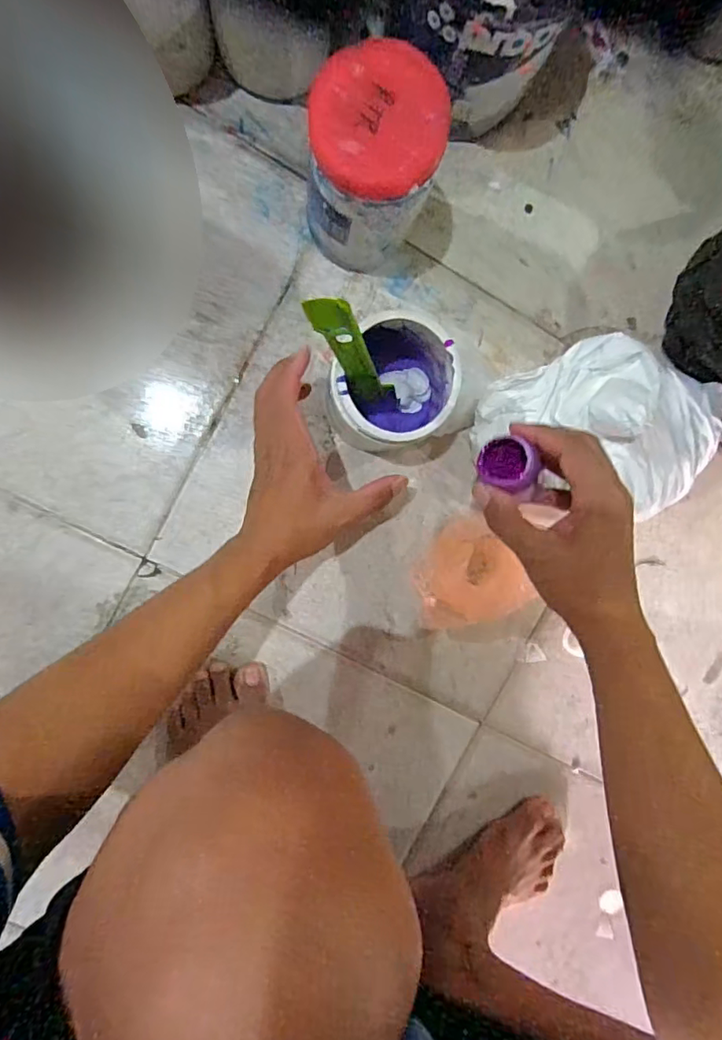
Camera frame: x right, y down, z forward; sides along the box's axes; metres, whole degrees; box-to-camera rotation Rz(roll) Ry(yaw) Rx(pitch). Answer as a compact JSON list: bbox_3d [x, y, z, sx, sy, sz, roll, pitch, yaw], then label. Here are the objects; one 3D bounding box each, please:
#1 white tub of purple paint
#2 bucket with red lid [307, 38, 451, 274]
[{"bbox_3d":[0.024,-0.109,0.471,0.100,0.143,0.091,-1,95,-7],"label":"white tub of purple paint"},{"bbox_3d":[0.005,-0.285,0.444,0.098,0.158,0.103,-1,95,-7],"label":"bucket with red lid"}]

